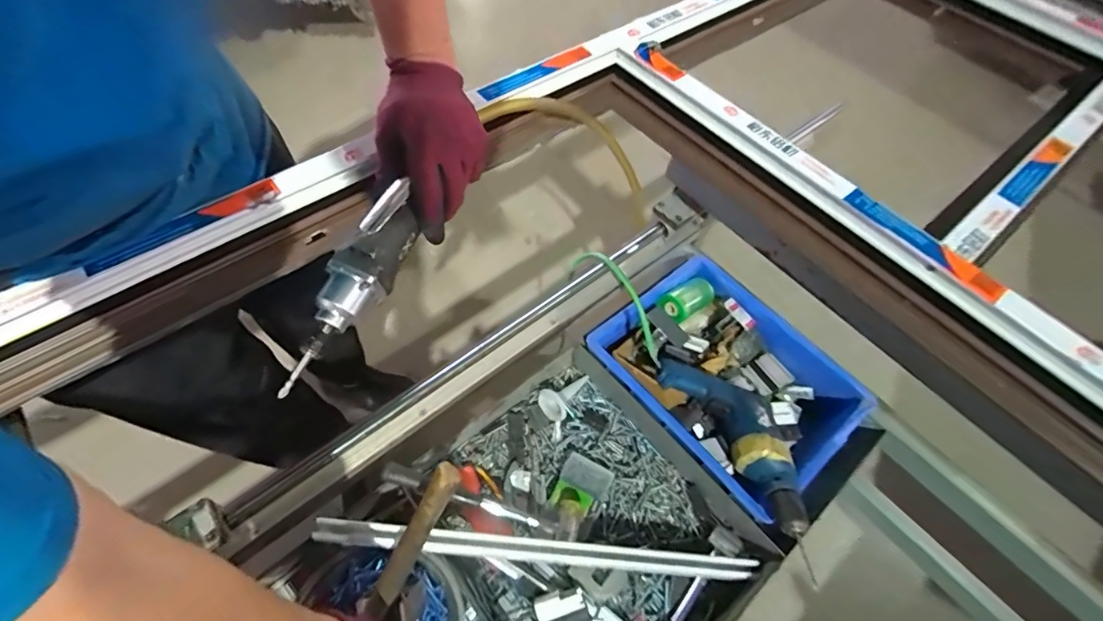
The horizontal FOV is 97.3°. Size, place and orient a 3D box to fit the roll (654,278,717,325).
[{"bbox_3d":[0.225,-0.017,0.809,0.100,0.057,0.059,-23,62,-36],"label":"roll"}]

